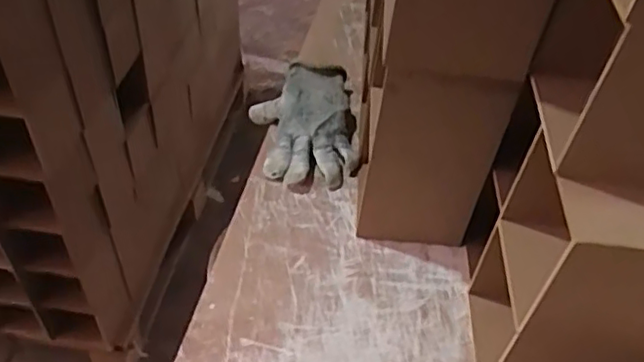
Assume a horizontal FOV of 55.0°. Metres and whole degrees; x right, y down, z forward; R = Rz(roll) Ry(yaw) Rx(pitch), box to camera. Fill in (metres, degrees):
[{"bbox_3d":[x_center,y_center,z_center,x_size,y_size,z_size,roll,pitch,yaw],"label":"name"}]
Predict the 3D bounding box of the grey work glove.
[{"bbox_3d":[-0.021,-0.068,0.724,0.122,0.041,0.185,0,45,-5],"label":"grey work glove"}]

